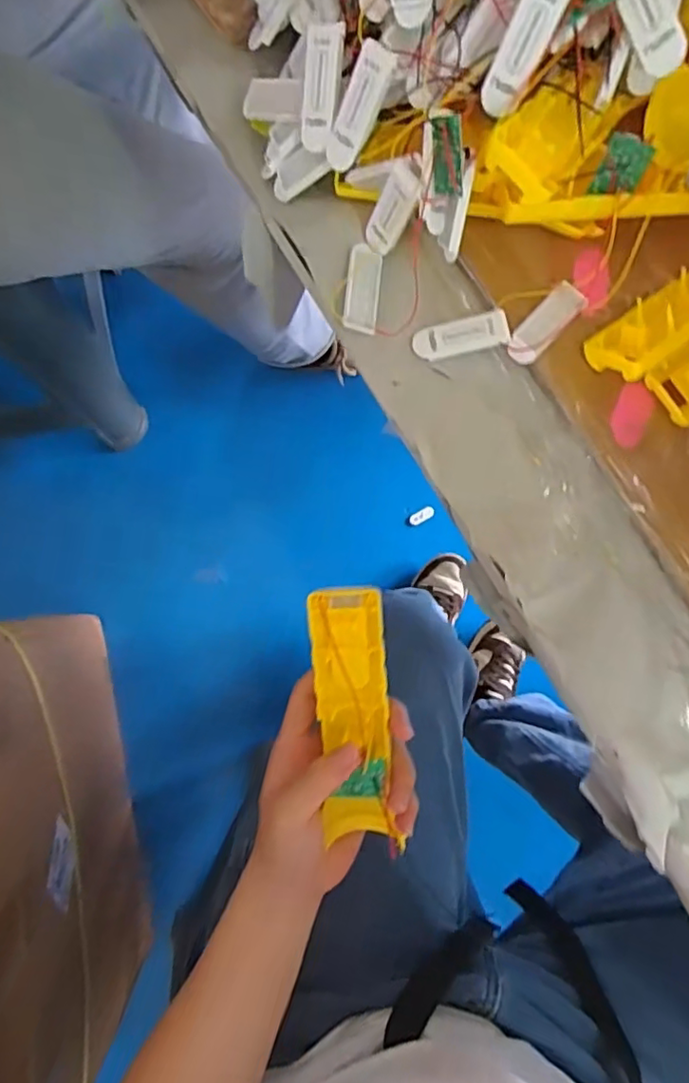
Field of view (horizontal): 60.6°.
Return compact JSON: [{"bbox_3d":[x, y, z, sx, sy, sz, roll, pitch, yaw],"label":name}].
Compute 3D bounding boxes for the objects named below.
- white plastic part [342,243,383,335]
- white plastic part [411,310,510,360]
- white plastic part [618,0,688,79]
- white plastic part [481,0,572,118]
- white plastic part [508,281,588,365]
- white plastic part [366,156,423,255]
[{"bbox_3d":[0.012,-0.156,0.364,0.021,0.006,0.054,7,82,-5],"label":"white plastic part"},{"bbox_3d":[0.072,-0.126,0.362,0.056,0.011,0.021,-10,88,-2],"label":"white plastic part"},{"bbox_3d":[0.149,-0.252,0.285,0.020,0.004,0.048,-28,115,33],"label":"white plastic part"},{"bbox_3d":[0.085,-0.236,0.279,0.021,0.057,0.005,28,46,-1],"label":"white plastic part"},{"bbox_3d":[0.124,-0.134,0.362,0.021,0.009,0.059,44,81,1],"label":"white plastic part"},{"bbox_3d":[0.028,-0.191,0.341,0.018,0.060,0.008,47,65,0],"label":"white plastic part"}]

